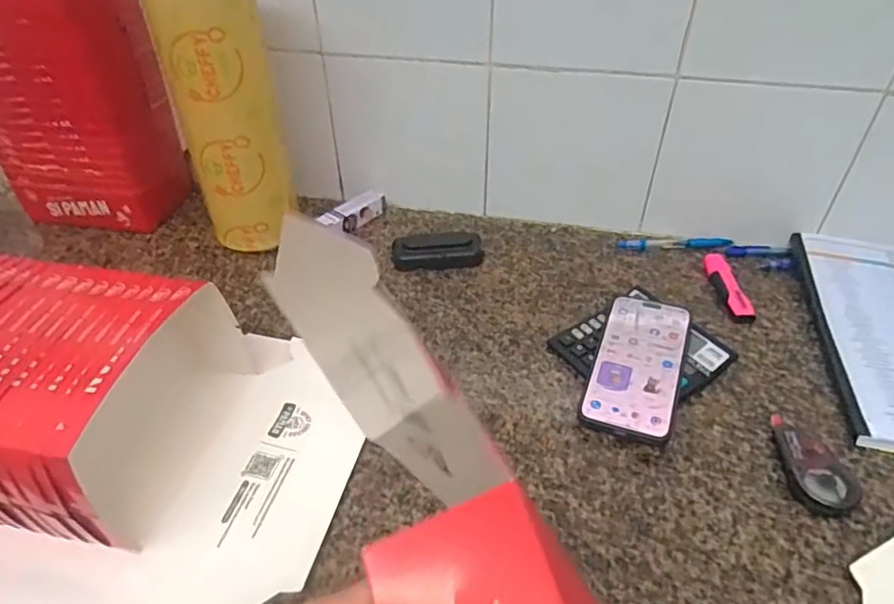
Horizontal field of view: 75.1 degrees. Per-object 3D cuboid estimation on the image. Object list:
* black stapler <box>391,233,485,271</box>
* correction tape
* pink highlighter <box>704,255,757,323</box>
[{"bbox_3d":[-0.011,-0.061,0.692,0.107,0.027,0.037,-3,41,-3],"label":"black stapler"},{"bbox_3d":[0.303,0.130,0.479,0.047,0.020,0.087,7,41,9],"label":"correction tape"},{"bbox_3d":[0.312,-0.019,0.648,0.023,0.018,0.104,-3,41,-2],"label":"pink highlighter"}]

